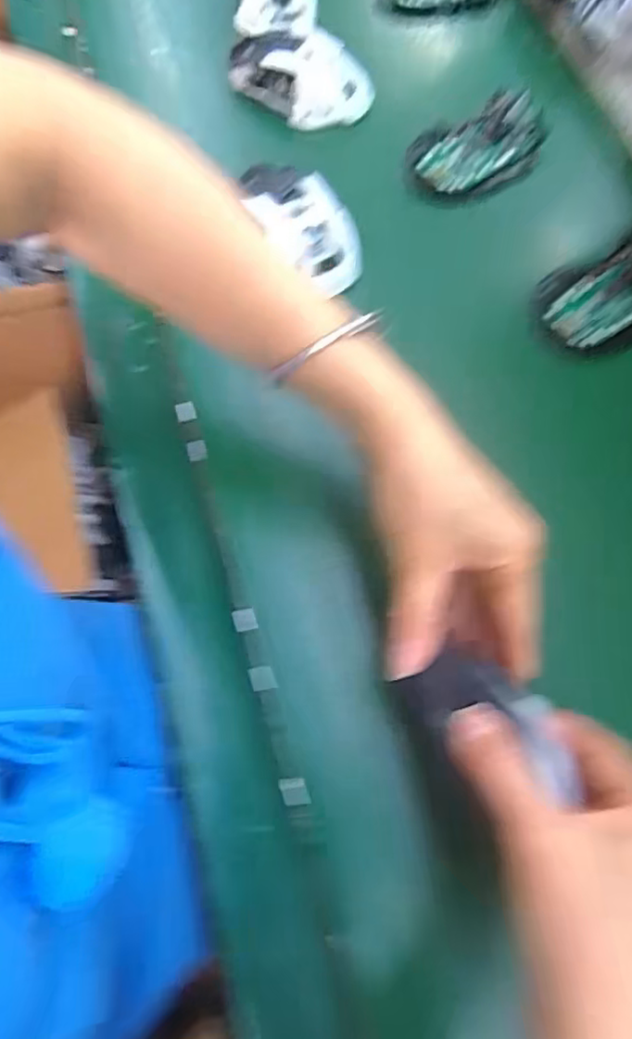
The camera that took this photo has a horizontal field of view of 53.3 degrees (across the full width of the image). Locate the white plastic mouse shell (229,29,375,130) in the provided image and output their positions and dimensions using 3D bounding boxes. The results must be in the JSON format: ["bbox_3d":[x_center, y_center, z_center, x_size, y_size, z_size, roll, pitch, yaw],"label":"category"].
[{"bbox_3d":[-0.014,-0.351,0.501,0.118,0.046,0.061,19,69,5],"label":"white plastic mouse shell"}]

